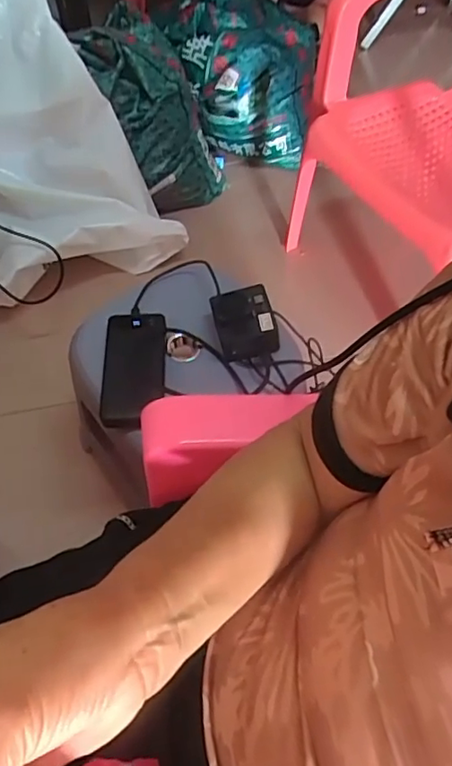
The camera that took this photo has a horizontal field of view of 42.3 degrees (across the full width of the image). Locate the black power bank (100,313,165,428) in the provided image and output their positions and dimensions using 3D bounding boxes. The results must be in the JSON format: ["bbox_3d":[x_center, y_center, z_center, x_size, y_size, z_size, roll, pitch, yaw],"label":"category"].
[{"bbox_3d":[-0.115,-0.019,0.732,0.073,0.021,0.156,-1,58,0],"label":"black power bank"}]

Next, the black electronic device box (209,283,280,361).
[{"bbox_3d":[0.021,-0.075,0.750,0.075,0.060,0.080,-14,59,-8],"label":"black electronic device box"}]

